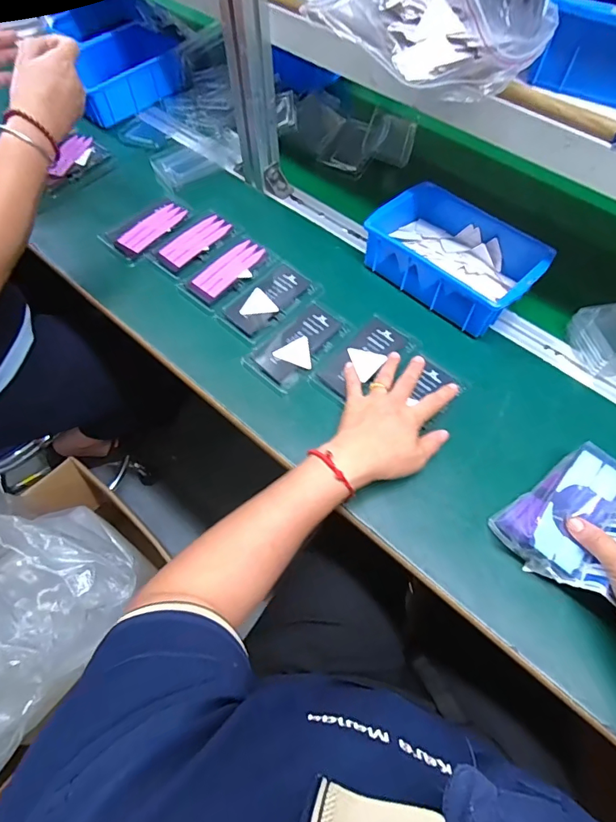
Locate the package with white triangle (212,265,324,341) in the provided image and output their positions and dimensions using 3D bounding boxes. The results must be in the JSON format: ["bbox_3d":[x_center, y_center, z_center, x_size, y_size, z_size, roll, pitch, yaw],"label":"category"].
[{"bbox_3d":[-0.049,-0.140,0.571,0.123,0.004,0.069,-39,68,-20],"label":"package with white triangle"}]

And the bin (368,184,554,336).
[{"bbox_3d":[0.183,-0.198,0.572,0.206,0.061,0.136,40,68,19],"label":"bin"}]

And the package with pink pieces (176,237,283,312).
[{"bbox_3d":[-0.101,-0.183,0.591,0.122,0.006,0.071,-41,69,-21],"label":"package with pink pieces"}]

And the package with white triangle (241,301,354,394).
[{"bbox_3d":[-0.011,-0.080,0.545,0.069,0.014,0.125,40,68,19],"label":"package with white triangle"}]

